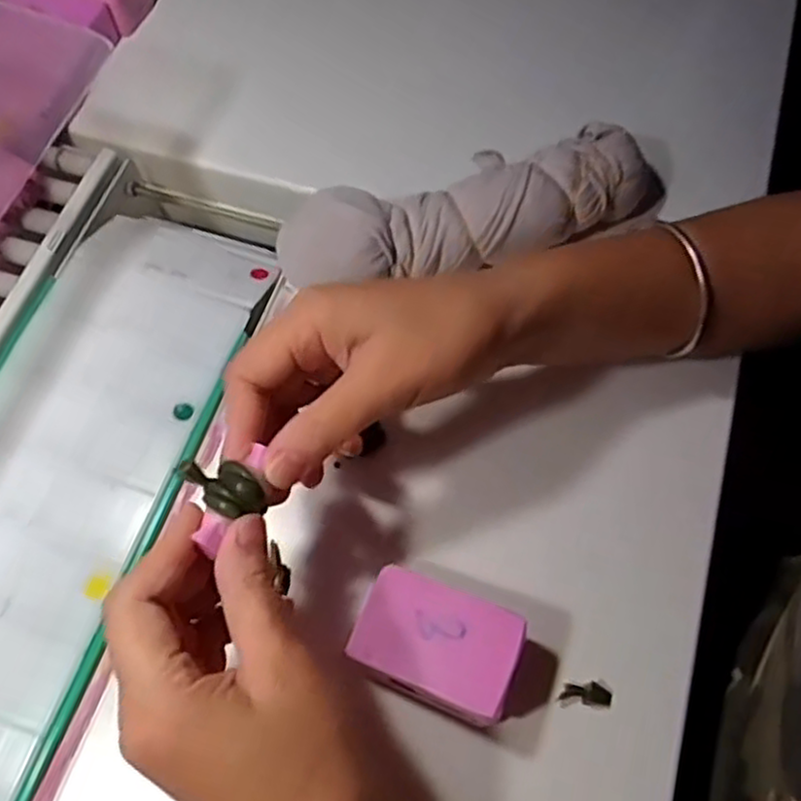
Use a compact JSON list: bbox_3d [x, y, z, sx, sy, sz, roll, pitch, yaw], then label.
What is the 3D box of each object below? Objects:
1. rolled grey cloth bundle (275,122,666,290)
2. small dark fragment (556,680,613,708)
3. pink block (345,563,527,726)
[{"bbox_3d":[0.047,-0.101,0.405,0.228,0.055,0.054,-17,66,-7],"label":"rolled grey cloth bundle"},{"bbox_3d":[0.083,0.132,0.328,0.024,0.007,0.010,6,65,2],"label":"small dark fragment"},{"bbox_3d":[0.015,0.107,0.320,0.067,0.039,0.046,22,67,10],"label":"pink block"}]

